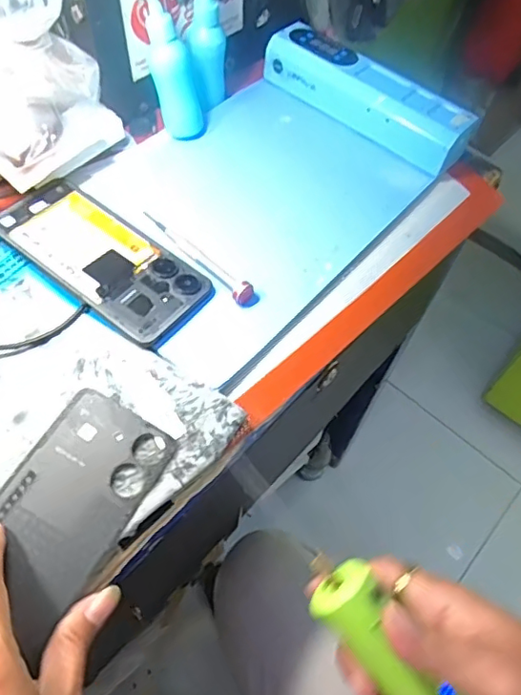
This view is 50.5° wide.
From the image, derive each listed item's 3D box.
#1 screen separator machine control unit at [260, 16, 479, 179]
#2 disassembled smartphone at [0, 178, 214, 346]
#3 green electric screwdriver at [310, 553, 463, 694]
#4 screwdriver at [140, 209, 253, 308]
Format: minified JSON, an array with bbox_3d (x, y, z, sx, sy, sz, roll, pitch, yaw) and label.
[{"bbox_3d":[0.098,-0.235,0.527,0.206,0.055,0.050,37,62,18],"label":"screen separator machine control unit"},{"bbox_3d":[-0.120,-0.070,0.419,0.163,0.007,0.075,37,60,14],"label":"disassembled smartphone"},{"bbox_3d":[0.074,0.167,0.288,0.031,0.024,0.131,-37,85,-24],"label":"green electric screwdriver"},{"bbox_3d":[-0.054,-0.076,0.434,0.122,0.013,0.015,40,63,19],"label":"screwdriver"}]

